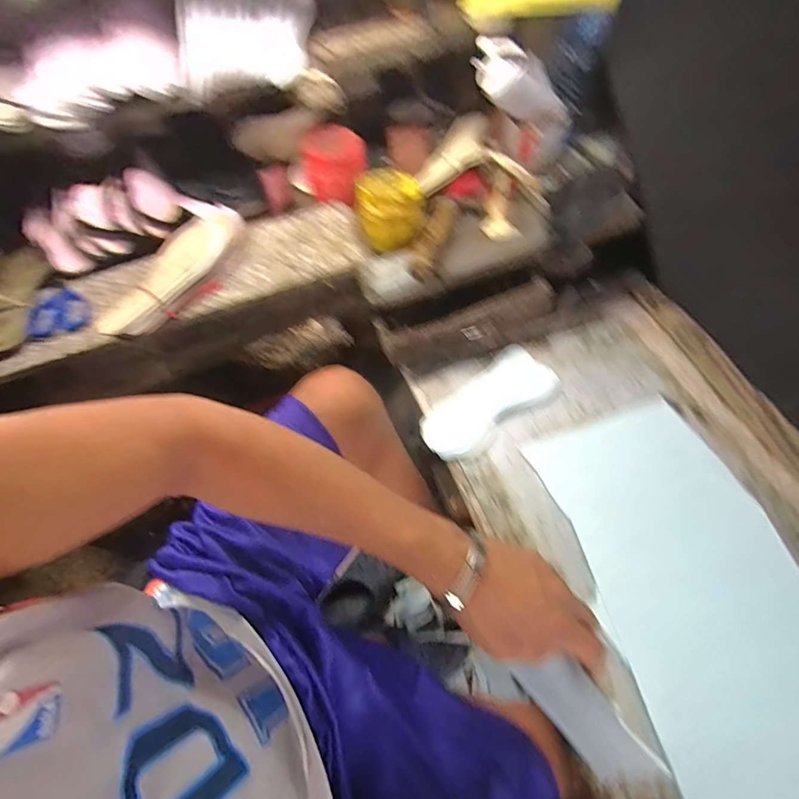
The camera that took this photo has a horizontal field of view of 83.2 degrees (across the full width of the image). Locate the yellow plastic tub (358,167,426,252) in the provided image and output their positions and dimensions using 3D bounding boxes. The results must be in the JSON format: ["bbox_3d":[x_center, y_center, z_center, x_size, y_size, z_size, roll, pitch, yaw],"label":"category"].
[{"bbox_3d":[-0.012,-0.296,0.709,0.101,0.090,0.080,-3,57,2],"label":"yellow plastic tub"}]

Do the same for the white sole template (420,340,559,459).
[{"bbox_3d":[0.146,0.007,0.732,0.244,0.007,0.103,-39,67,-19],"label":"white sole template"}]

